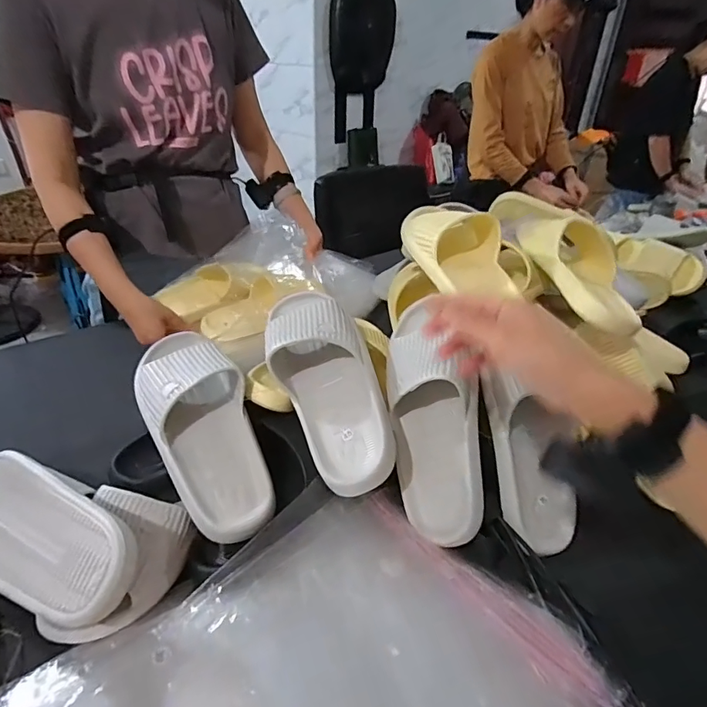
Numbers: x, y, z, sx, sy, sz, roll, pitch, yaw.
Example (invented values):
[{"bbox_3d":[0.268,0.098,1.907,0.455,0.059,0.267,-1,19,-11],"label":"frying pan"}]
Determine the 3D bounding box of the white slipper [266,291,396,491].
[{"bbox_3d":[-0.033,0.023,0.541,0.116,0.071,0.287,-12,56,-20],"label":"white slipper"}]

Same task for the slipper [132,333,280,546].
[{"bbox_3d":[-0.174,0.075,0.529,0.106,0.067,0.278,-17,58,-26],"label":"slipper"}]

